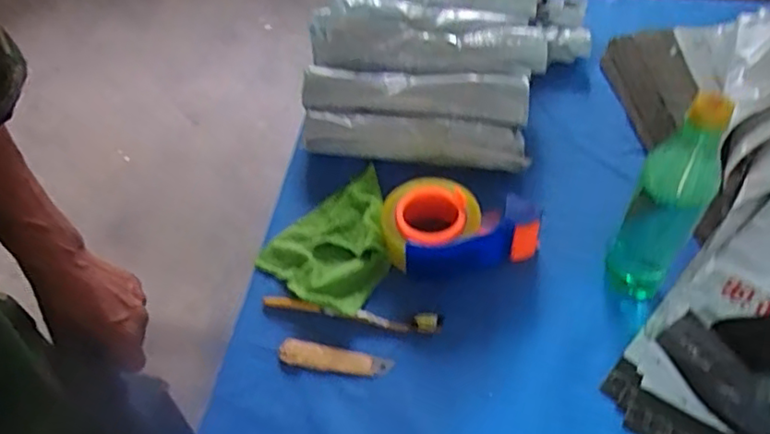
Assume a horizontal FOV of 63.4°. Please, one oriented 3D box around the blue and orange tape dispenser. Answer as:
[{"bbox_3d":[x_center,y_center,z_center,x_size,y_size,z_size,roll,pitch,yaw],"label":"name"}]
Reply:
[{"bbox_3d":[0.080,0.005,0.681,0.165,0.049,0.106,-8,50,-2],"label":"blue and orange tape dispenser"}]

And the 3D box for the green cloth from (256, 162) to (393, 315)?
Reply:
[{"bbox_3d":[-0.041,0.021,0.690,0.133,0.026,0.171,32,59,26],"label":"green cloth"}]

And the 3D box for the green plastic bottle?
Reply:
[{"bbox_3d":[0.256,-0.014,0.567,0.058,0.247,0.053,24,56,22],"label":"green plastic bottle"}]

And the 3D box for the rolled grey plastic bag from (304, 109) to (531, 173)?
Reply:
[{"bbox_3d":[0.034,-0.092,0.770,0.275,0.047,0.051,6,51,9],"label":"rolled grey plastic bag"}]

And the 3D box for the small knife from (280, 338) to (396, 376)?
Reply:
[{"bbox_3d":[-0.049,0.138,0.609,0.110,0.008,0.025,7,51,10],"label":"small knife"}]

